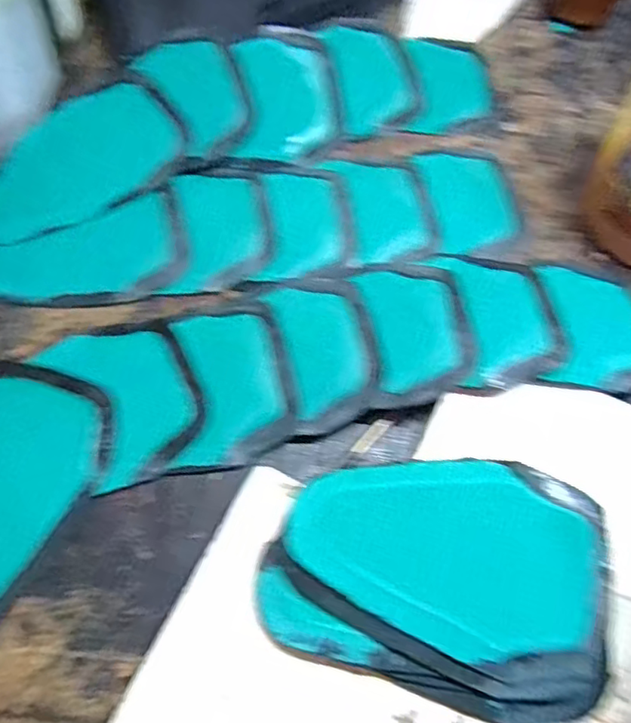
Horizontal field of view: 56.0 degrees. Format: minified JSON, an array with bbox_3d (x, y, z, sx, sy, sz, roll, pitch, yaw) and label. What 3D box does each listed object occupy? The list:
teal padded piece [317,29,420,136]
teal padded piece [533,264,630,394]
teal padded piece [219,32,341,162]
[{"bbox_3d":[0.045,-0.225,0.474,0.068,0.007,0.089,-11,86,-12],"label":"teal padded piece"},{"bbox_3d":[0.182,-0.024,0.383,0.073,0.026,0.101,10,64,4],"label":"teal padded piece"},{"bbox_3d":[-0.019,-0.205,0.457,0.081,0.008,0.098,-3,88,-14],"label":"teal padded piece"}]

